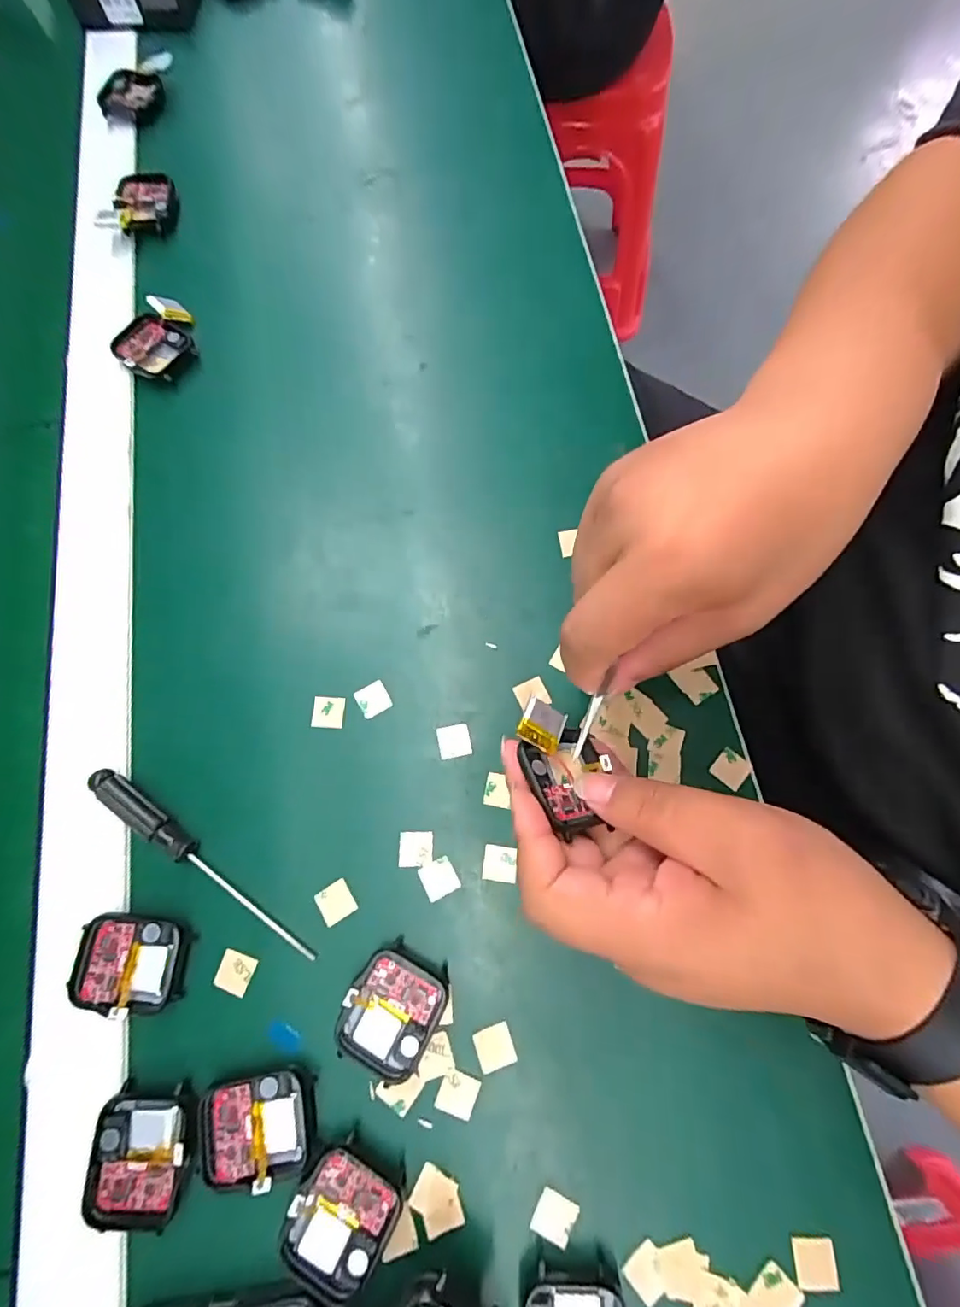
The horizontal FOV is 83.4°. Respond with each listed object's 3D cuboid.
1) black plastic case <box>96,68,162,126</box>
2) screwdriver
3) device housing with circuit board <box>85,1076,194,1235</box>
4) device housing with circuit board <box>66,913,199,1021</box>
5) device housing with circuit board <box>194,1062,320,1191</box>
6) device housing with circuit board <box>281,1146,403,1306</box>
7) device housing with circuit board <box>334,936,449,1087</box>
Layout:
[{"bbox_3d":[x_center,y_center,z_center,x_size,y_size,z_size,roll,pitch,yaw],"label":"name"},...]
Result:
[{"bbox_3d":[-0.256,-0.410,0.401,0.043,0.016,0.047,12,74,6],"label":"black plastic case"},{"bbox_3d":[-0.128,0.095,0.246,0.131,0.012,0.013,35,75,11],"label":"screwdriver"},{"bbox_3d":[-0.134,0.200,0.214,0.037,0.006,0.044,1,72,0],"label":"device housing with circuit board"},{"bbox_3d":[-0.153,0.135,0.235,0.046,0.007,0.037,8,72,3],"label":"device housing with circuit board"},{"bbox_3d":[-0.090,0.190,0.217,0.046,0.006,0.037,-5,72,-1],"label":"device housing with circuit board"},{"bbox_3d":[-0.054,0.218,0.208,0.037,0.009,0.039,33,75,10],"label":"device housing with circuit board"},{"bbox_3d":[-0.037,0.152,0.228,0.038,0.010,0.046,27,74,9],"label":"device housing with circuit board"}]

